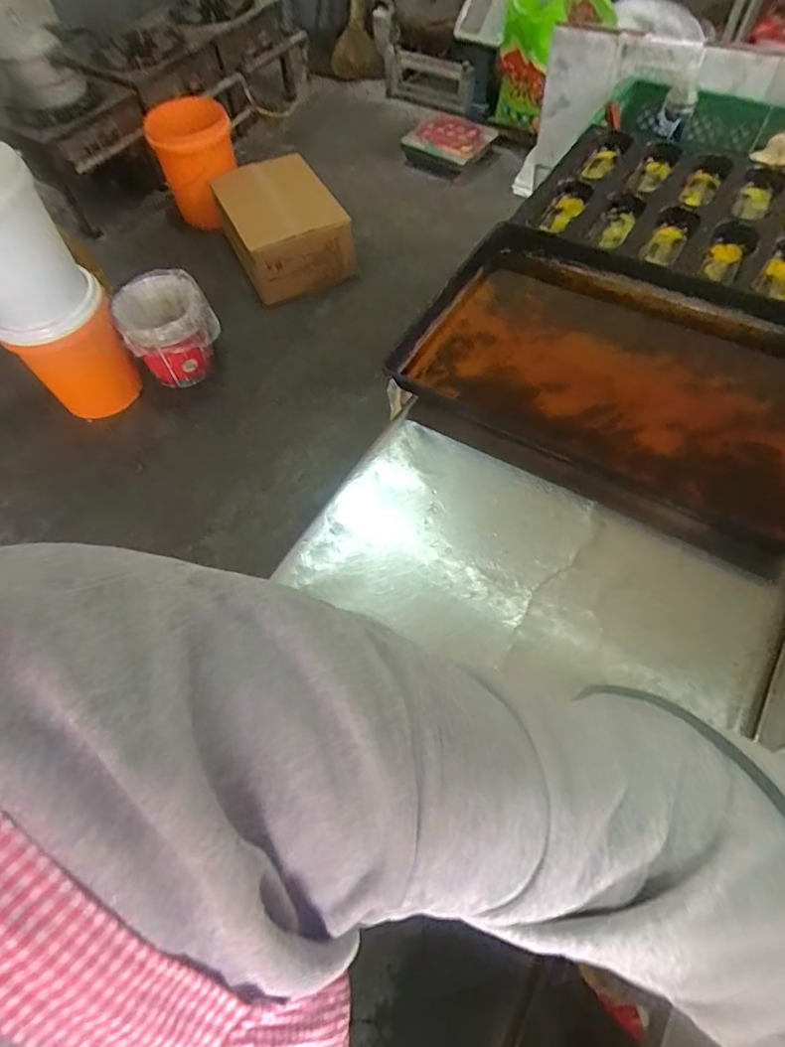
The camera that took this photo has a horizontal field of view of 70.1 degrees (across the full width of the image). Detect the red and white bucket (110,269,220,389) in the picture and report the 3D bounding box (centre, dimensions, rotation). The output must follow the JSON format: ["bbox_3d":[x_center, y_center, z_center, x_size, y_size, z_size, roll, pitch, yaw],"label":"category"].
[{"bbox_3d":[-0.662,-0.569,1.692,0.264,0.279,0.226,-24,61,-10],"label":"red and white bucket"}]

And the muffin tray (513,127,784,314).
[{"bbox_3d":[0.565,-0.536,0.988,0.606,0.063,0.420,30,66,20],"label":"muffin tray"}]

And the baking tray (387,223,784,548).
[{"bbox_3d":[0.339,-0.230,0.824,0.608,0.049,0.403,28,65,16],"label":"baking tray"}]

